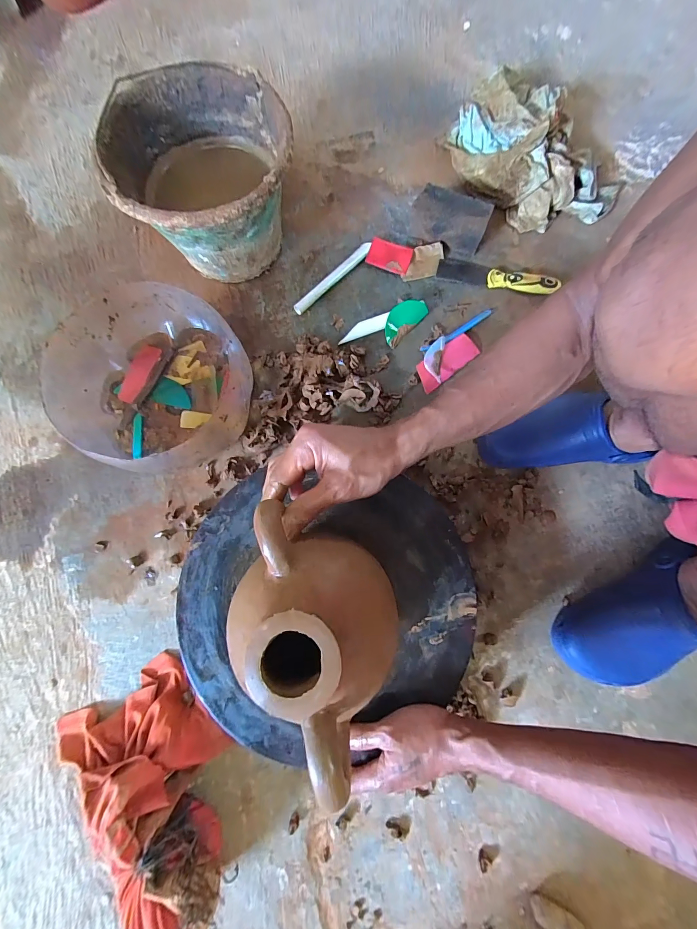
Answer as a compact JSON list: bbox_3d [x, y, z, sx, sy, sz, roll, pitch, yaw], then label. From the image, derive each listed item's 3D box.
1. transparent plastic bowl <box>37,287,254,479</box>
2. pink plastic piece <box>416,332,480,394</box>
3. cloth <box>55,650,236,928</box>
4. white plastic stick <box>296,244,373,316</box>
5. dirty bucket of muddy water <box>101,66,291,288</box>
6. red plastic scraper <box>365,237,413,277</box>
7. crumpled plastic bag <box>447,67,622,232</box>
[{"bbox_3d":[-0.262,-0.114,0.494,0.252,0.127,0.234,0,78,1],"label":"transparent plastic bowl"},{"bbox_3d":[0.157,-0.166,0.544,0.107,0.012,0.044,-37,80,-6],"label":"pink plastic piece"},{"bbox_3d":[-0.232,0.391,0.410,0.186,0.085,0.278,-40,80,-7],"label":"cloth"},{"bbox_3d":[-0.024,-0.308,0.567,0.165,0.016,0.015,-44,81,-8],"label":"white plastic stick"},{"bbox_3d":[-0.204,-0.410,0.531,0.243,0.181,0.261,0,78,2],"label":"dirty bucket of muddy water"},{"bbox_3d":[0.071,-0.357,0.586,0.071,0.017,0.048,22,79,6],"label":"red plastic scraper"},{"bbox_3d":[0.311,-0.523,0.571,0.178,0.079,0.298,-43,80,-6],"label":"crumpled plastic bag"}]

